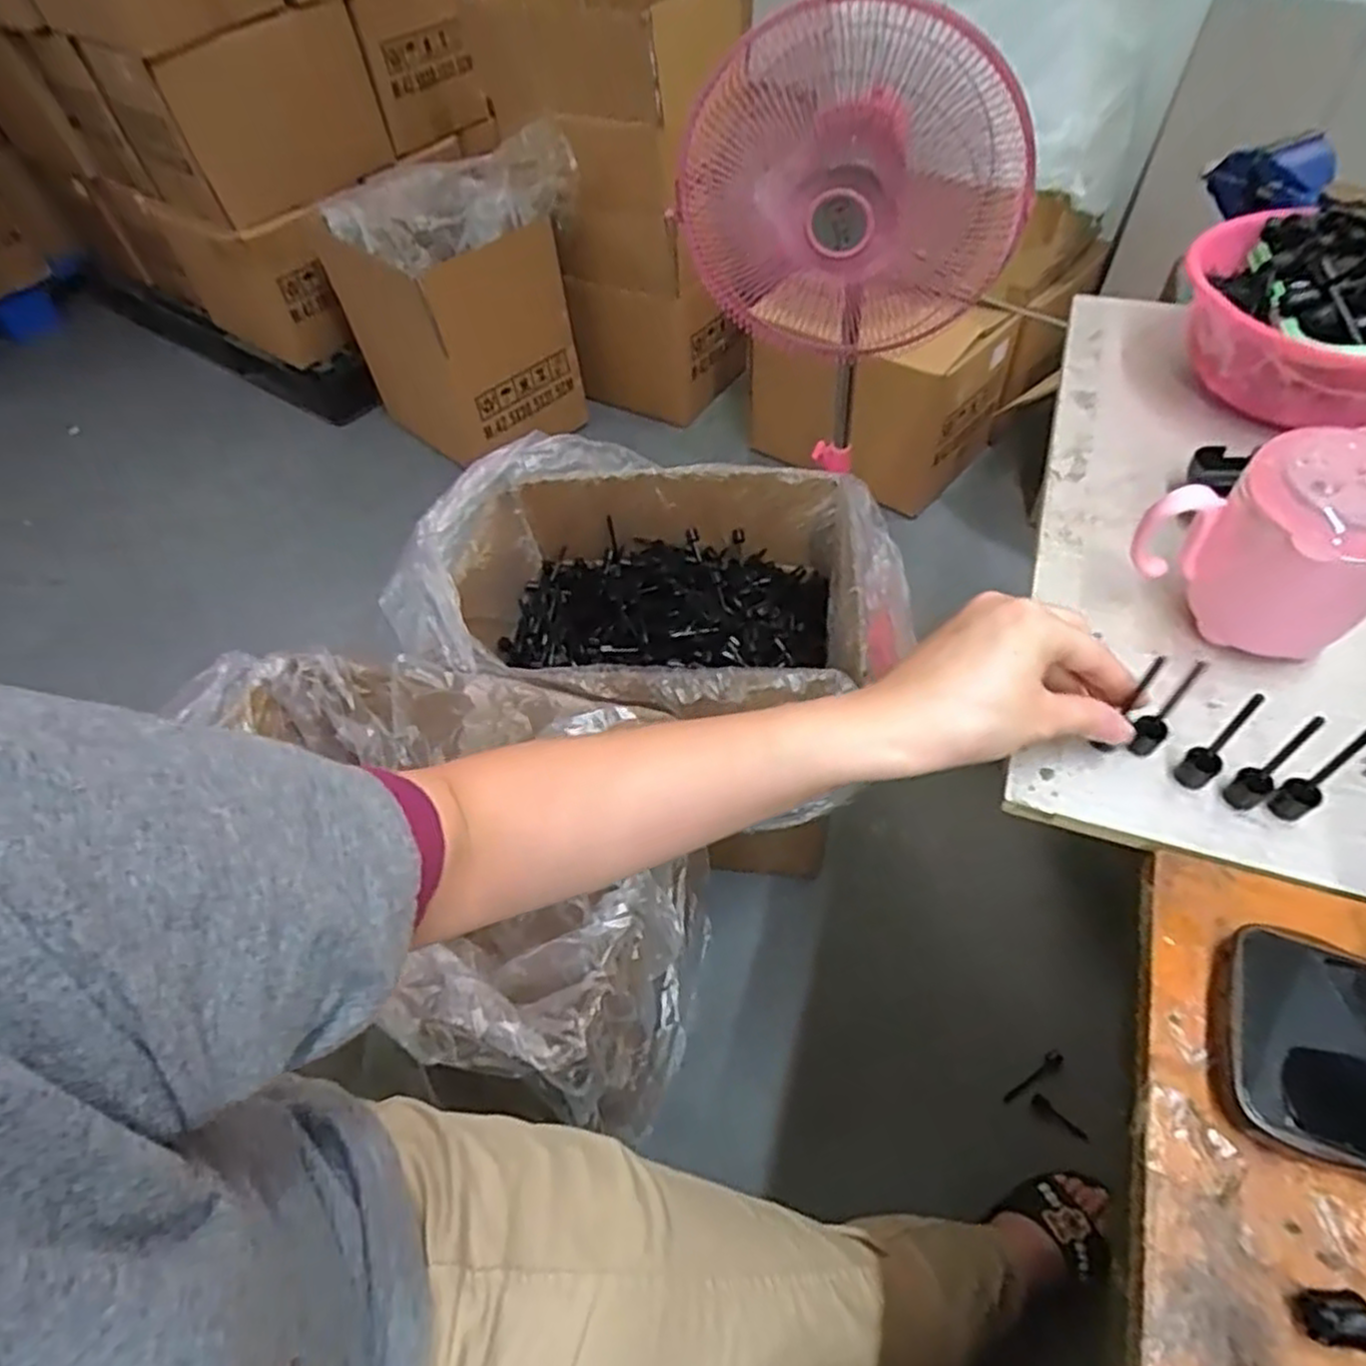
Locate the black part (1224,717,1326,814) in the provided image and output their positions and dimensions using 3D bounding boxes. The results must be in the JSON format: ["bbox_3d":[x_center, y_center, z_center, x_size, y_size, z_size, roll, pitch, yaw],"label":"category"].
[{"bbox_3d":[0.255,0.035,0.335,0.011,0.062,0.014,-26,55,-14],"label":"black part"}]

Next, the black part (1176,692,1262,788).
[{"bbox_3d":[0.238,0.026,0.342,0.012,0.063,0.015,-35,57,-20],"label":"black part"}]

